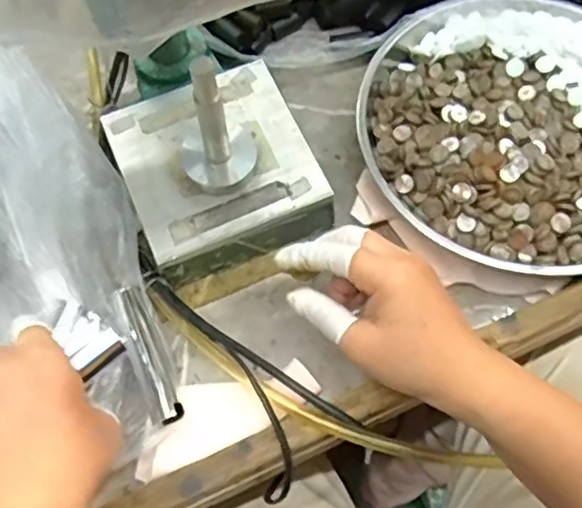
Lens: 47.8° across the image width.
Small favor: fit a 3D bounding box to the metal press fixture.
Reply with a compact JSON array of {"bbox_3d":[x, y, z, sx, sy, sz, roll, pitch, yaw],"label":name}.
[{"bbox_3d":[-0.050,-0.070,0.420,0.122,0.132,0.131,-23,68,-9],"label":"metal press fixture"}]

